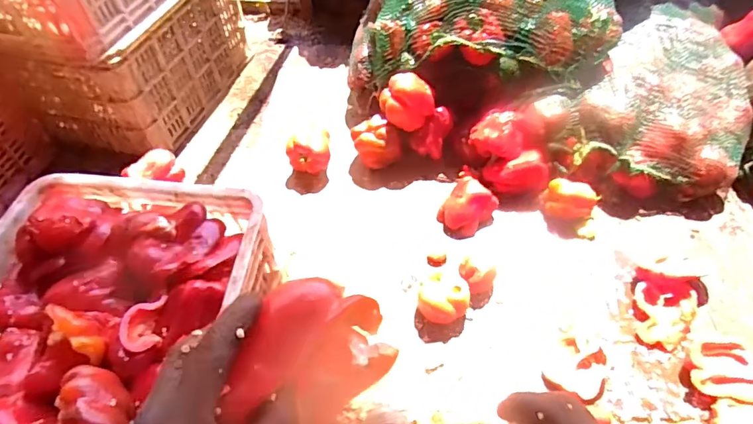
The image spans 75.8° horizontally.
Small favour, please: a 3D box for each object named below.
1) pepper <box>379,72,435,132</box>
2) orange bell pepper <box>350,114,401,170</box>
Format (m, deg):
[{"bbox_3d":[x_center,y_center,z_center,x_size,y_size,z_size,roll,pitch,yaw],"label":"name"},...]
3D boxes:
[{"bbox_3d":[0.066,-0.228,1.014,0.109,0.101,0.074,-10,51,-6],"label":"pepper"},{"bbox_3d":[0.002,-0.143,1.056,0.098,0.098,0.084,-16,52,-10],"label":"orange bell pepper"}]

